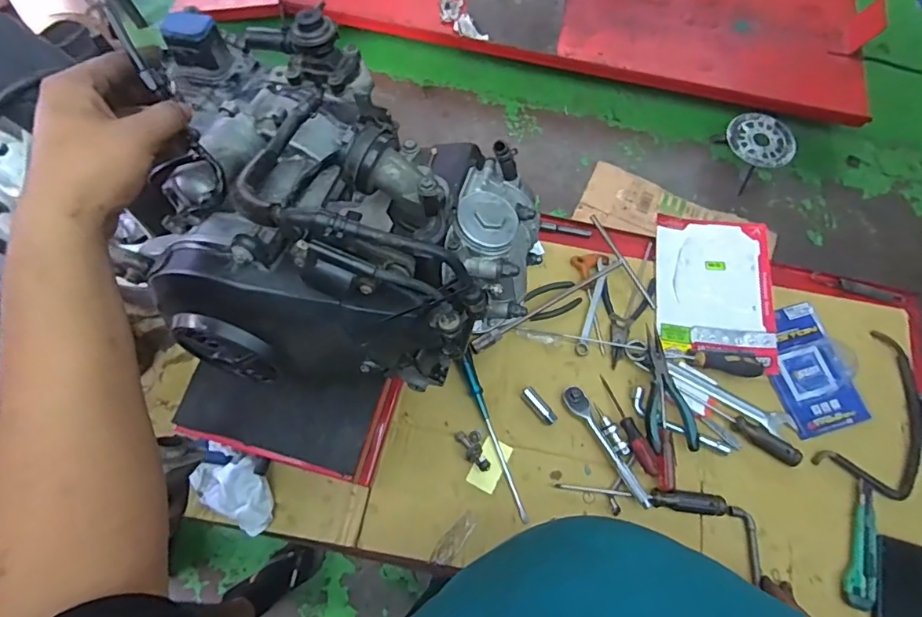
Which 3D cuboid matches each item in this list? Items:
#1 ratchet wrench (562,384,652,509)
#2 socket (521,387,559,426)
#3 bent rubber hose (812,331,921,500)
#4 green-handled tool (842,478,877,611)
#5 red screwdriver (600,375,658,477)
[{"bbox_3d":[0.210,0.204,0.772,0.040,0.029,0.194,-23,72,-10],"label":"ratchet wrench"},{"bbox_3d":[0.119,0.148,0.794,0.023,0.024,0.066,-41,77,-15],"label":"socket"},{"bbox_3d":[0.664,0.173,0.816,0.138,0.018,0.259,36,72,10],"label":"bent rubber hose"},{"bbox_3d":[0.573,0.336,0.749,0.039,0.011,0.172,15,70,3],"label":"green-handled tool"},{"bbox_3d":[0.249,0.173,0.779,0.022,0.017,0.157,-17,55,-8],"label":"red screwdriver"}]

